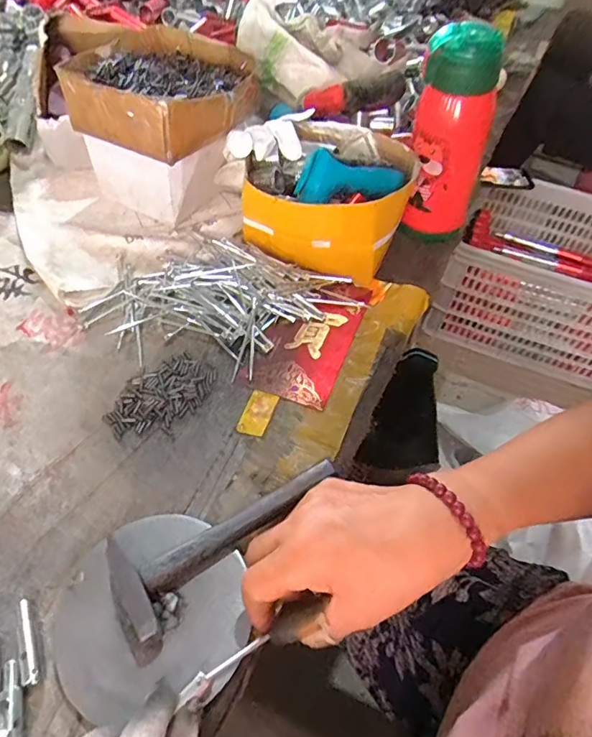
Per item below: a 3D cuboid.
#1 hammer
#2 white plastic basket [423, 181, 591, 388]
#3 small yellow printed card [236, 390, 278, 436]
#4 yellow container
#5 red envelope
[{"bbox_3d":[-0.054,0.112,0.352,0.179,0.032,0.072,-35,62,-25],"label":"hammer"},{"bbox_3d":[0.656,-0.231,1.180,0.550,0.264,0.380,25,55,14],"label":"white plastic basket"},{"bbox_3d":[-0.034,0.039,0.429,0.026,0.004,0.044,18,55,11],"label":"small yellow printed card"},{"bbox_3d":[0.034,-0.190,0.537,0.168,0.091,0.147,20,56,12],"label":"yellow container"},{"bbox_3d":[0.016,-0.037,0.485,0.081,0.006,0.162,19,55,11],"label":"red envelope"}]

